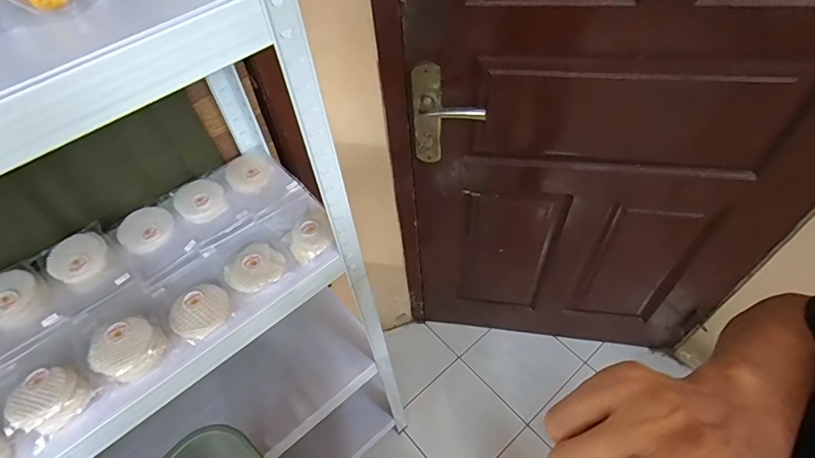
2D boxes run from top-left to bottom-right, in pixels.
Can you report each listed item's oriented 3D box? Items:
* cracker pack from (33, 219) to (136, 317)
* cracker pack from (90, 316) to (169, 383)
[{"bbox_3d":[-0.477,0.058,0.680,0.097,0.032,0.124,-36,59,-21],"label":"cracker pack"},{"bbox_3d":[-0.366,0.156,0.605,0.091,0.031,0.076,25,59,20],"label":"cracker pack"}]

